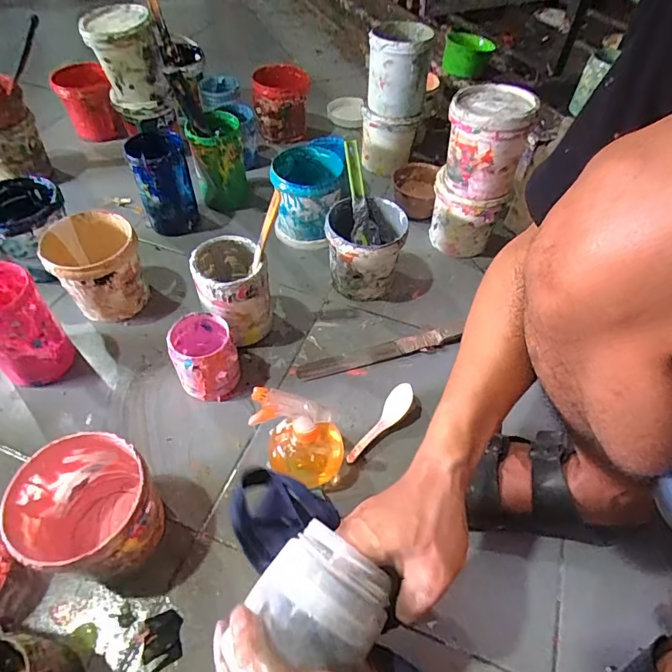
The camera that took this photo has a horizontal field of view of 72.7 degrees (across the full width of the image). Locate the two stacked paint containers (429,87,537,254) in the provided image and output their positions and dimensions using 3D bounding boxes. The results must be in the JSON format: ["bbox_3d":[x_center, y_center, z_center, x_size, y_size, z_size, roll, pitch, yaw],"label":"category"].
[{"bbox_3d":[0.224,-0.259,0.762,0.118,0.253,0.129,8,53,5],"label":"two stacked paint containers"}]

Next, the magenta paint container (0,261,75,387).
[{"bbox_3d":[-0.429,-0.018,0.607,0.091,0.165,0.106,-35,61,-25],"label":"magenta paint container"}]

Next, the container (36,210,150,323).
[{"bbox_3d":[-0.362,-0.106,0.704,0.125,0.132,0.113,-22,56,-17],"label":"container"}]

